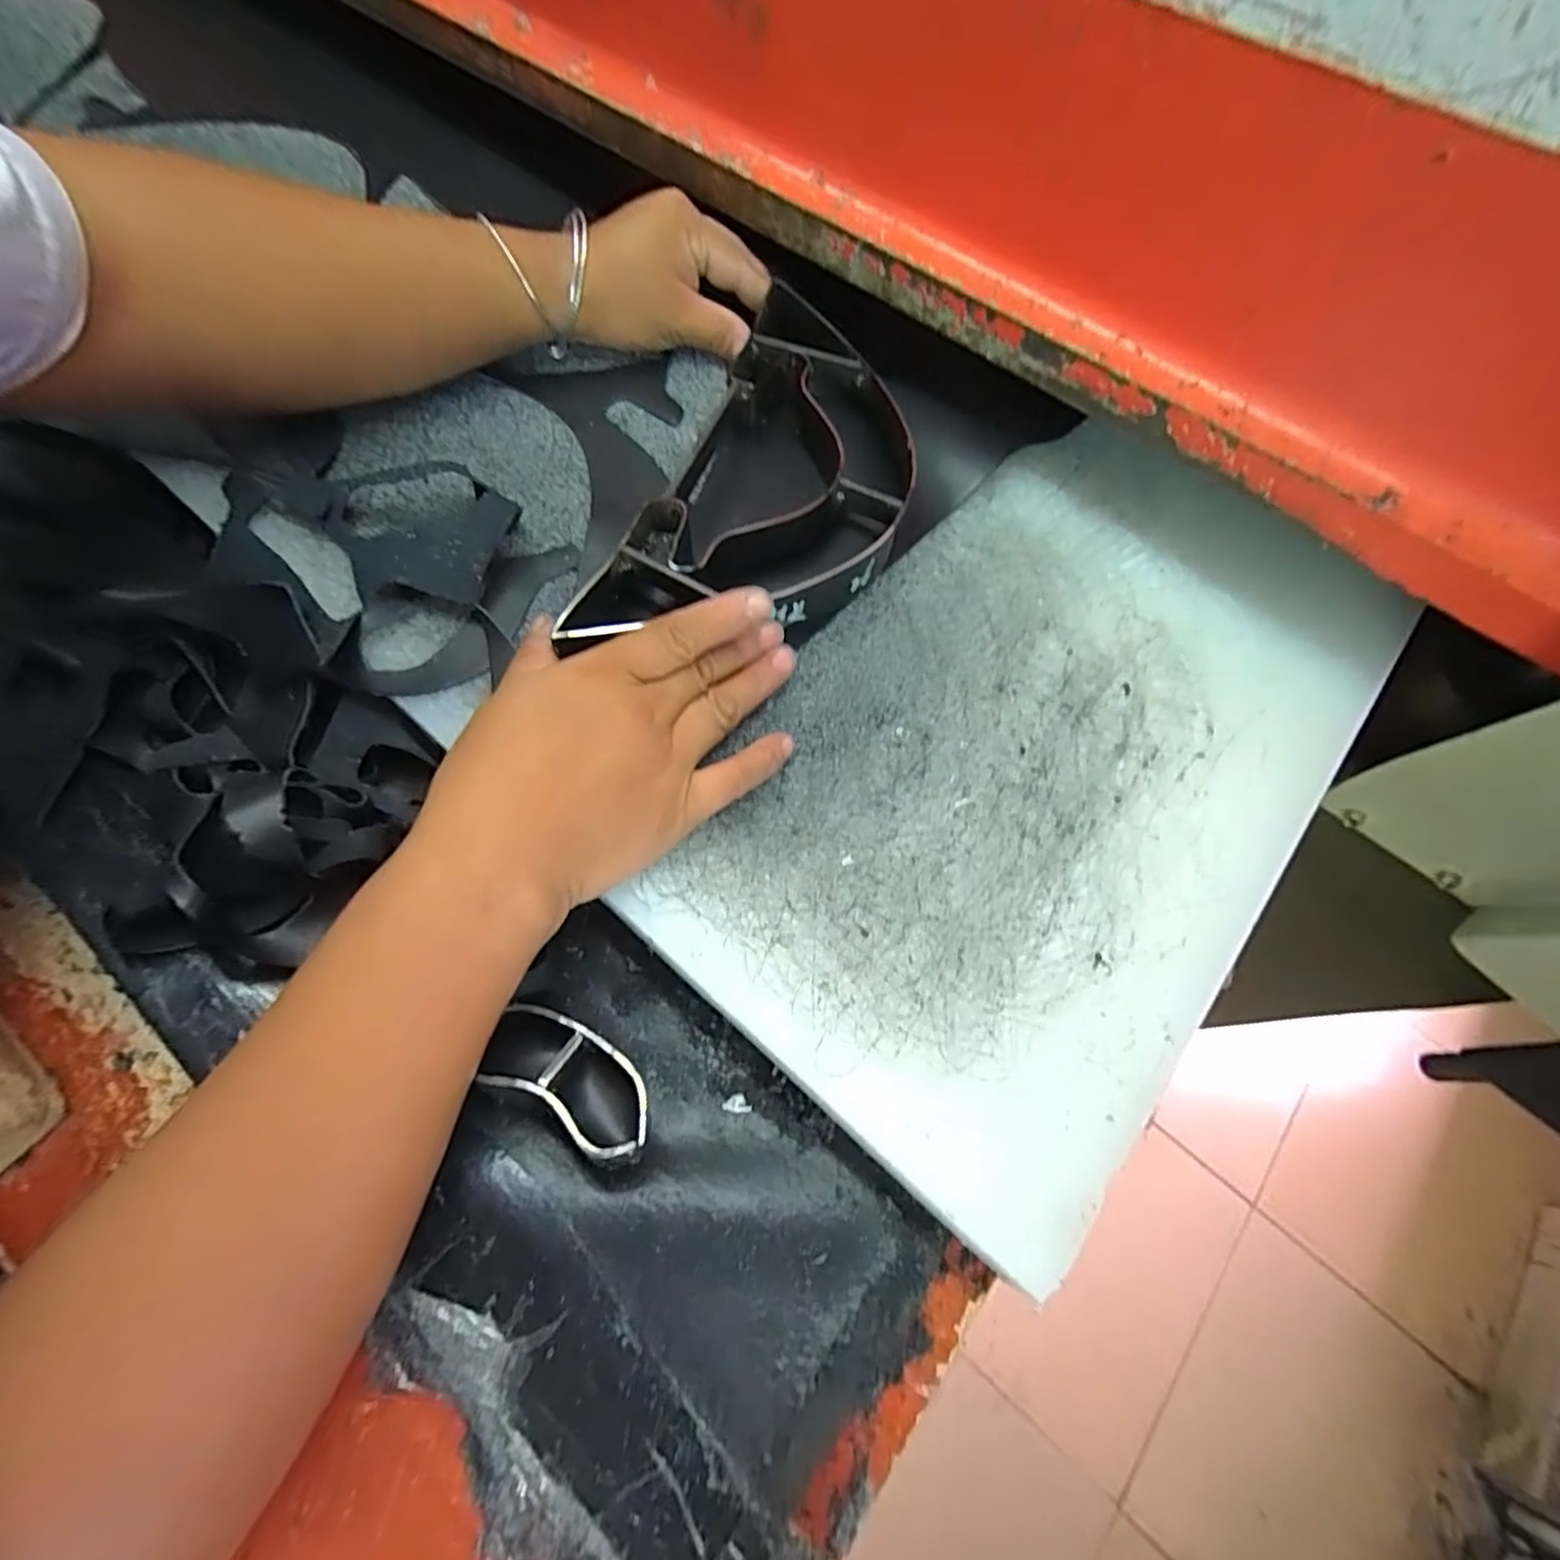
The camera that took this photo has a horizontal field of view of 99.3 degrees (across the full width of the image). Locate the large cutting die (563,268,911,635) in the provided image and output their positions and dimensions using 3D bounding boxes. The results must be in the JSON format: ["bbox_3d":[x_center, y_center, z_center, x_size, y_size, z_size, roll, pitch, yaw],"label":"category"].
[{"bbox_3d":[0.002,-0.144,0.334,0.116,0.044,0.249,20,64,7],"label":"large cutting die"}]

